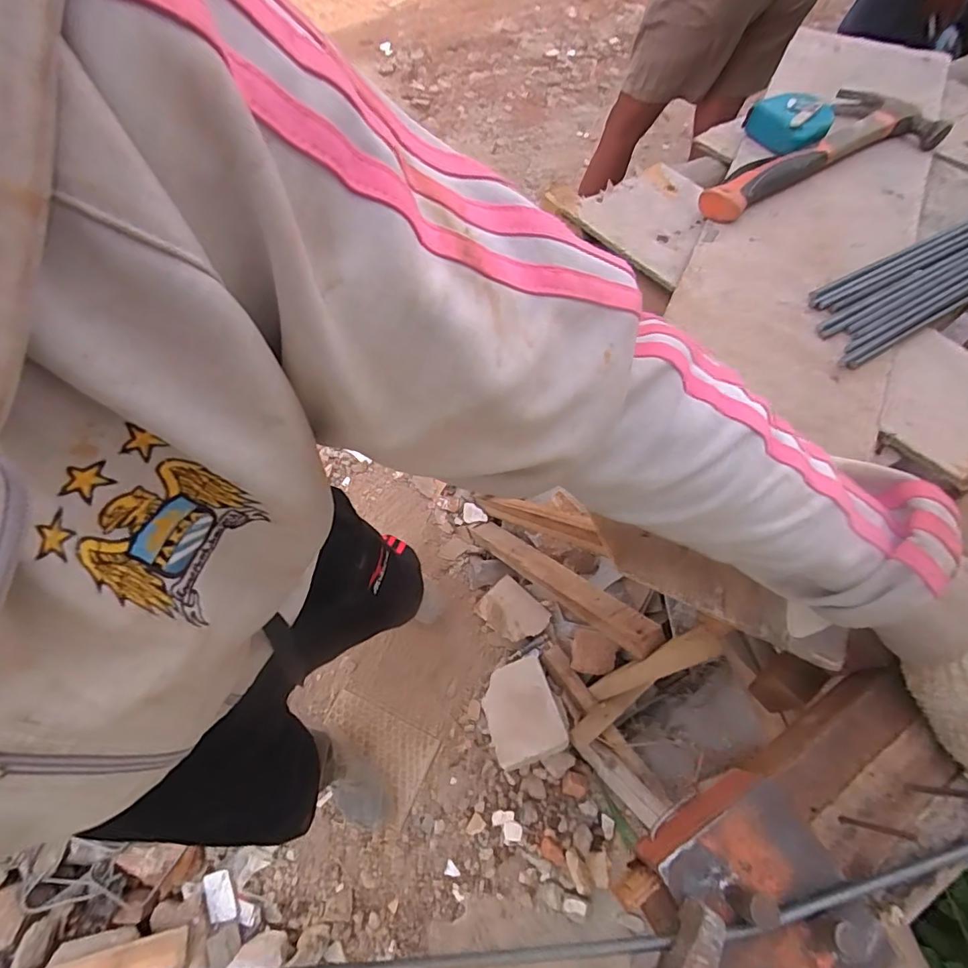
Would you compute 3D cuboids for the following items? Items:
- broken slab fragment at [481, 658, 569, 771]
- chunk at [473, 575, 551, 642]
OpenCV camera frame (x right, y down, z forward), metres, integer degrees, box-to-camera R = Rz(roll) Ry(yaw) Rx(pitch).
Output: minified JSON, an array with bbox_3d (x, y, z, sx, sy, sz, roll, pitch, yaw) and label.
[{"bbox_3d":[0.081,0.515,1.149,0.154,0.055,0.205,-10,40,-11],"label":"broken slab fragment"},{"bbox_3d":[0.073,0.325,1.285,0.125,0.038,0.159,-40,69,-20],"label":"chunk"}]

